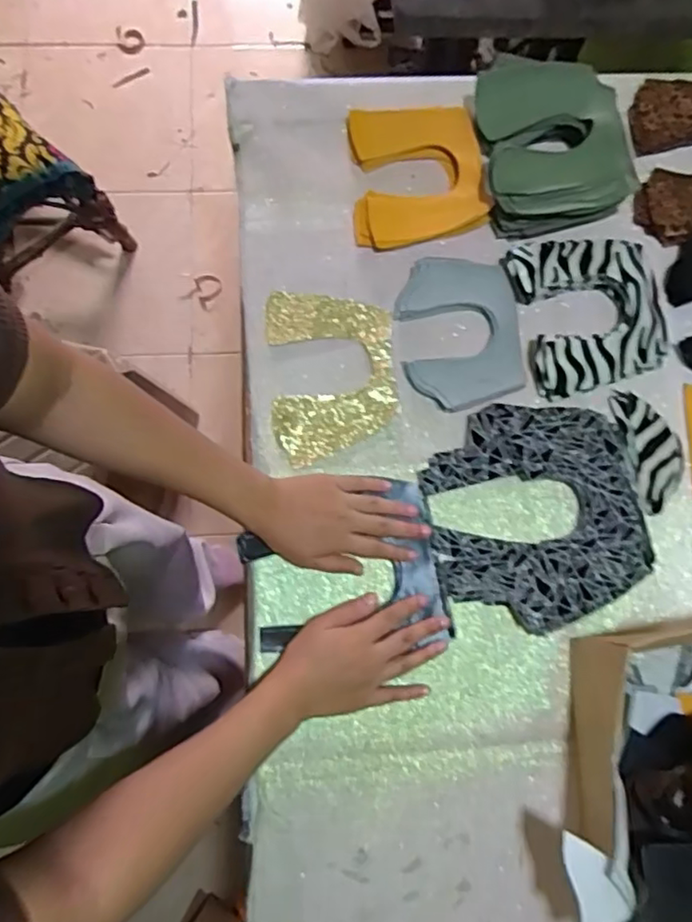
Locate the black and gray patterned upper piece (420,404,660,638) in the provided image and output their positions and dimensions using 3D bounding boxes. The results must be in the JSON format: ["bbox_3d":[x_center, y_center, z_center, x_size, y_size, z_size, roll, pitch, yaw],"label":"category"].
[{"bbox_3d":[0.176,0.048,0.586,0.189,0.026,0.202,-10,79,-5],"label":"black and gray patterned upper piece"}]

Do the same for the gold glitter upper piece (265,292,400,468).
[{"bbox_3d":[-0.013,-0.085,0.622,0.121,0.006,0.170,-4,81,-3],"label":"gold glitter upper piece"}]

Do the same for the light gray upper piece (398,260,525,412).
[{"bbox_3d":[0.112,-0.129,0.621,0.114,0.005,0.155,-6,79,-4],"label":"light gray upper piece"}]

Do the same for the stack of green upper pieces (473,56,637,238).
[{"bbox_3d":[0.208,-0.322,0.643,0.145,0.057,0.164,-7,79,-3],"label":"stack of green upper pieces"}]

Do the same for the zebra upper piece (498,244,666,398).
[{"bbox_3d":[0.241,-0.148,0.621,0.134,0.032,0.149,-12,80,-5],"label":"zebra upper piece"}]

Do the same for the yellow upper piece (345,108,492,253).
[{"bbox_3d":[0.075,-0.297,0.655,0.135,0.015,0.151,-4,79,-3],"label":"yellow upper piece"}]

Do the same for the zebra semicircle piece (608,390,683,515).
[{"bbox_3d":[0.299,-0.013,0.616,0.056,0.012,0.118,-12,80,-5],"label":"zebra semicircle piece"}]

